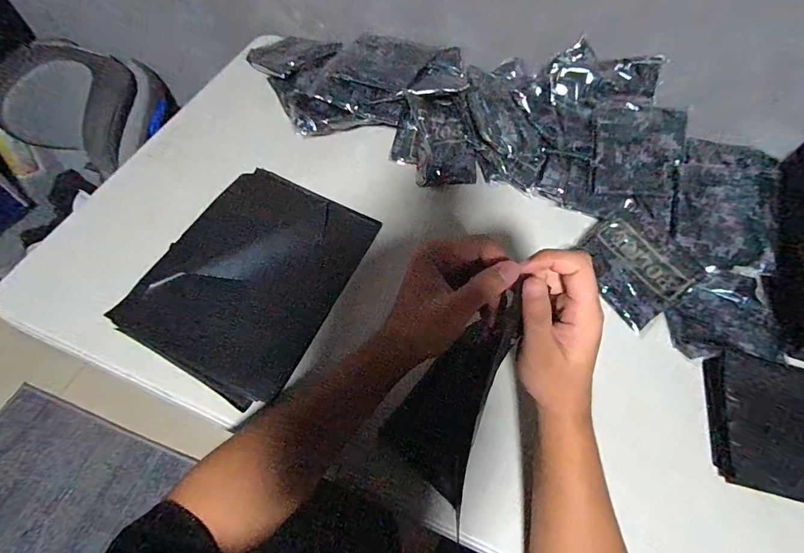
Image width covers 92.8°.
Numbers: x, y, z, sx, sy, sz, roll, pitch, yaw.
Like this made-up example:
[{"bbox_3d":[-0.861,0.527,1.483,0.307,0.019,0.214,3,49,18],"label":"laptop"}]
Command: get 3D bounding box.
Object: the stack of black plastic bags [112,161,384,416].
[{"bbox_3d":[-0.177,-0.006,0.465,0.208,0.020,0.263,29,67,2],"label":"stack of black plastic bags"}]

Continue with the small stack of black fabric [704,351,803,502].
[{"bbox_3d":[0.410,0.161,0.408,0.139,0.024,0.139,12,62,2],"label":"small stack of black fabric"}]

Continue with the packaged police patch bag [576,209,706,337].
[{"bbox_3d":[0.297,-0.013,0.495,0.116,0.010,0.130,-38,73,-5],"label":"packaged police patch bag"}]

